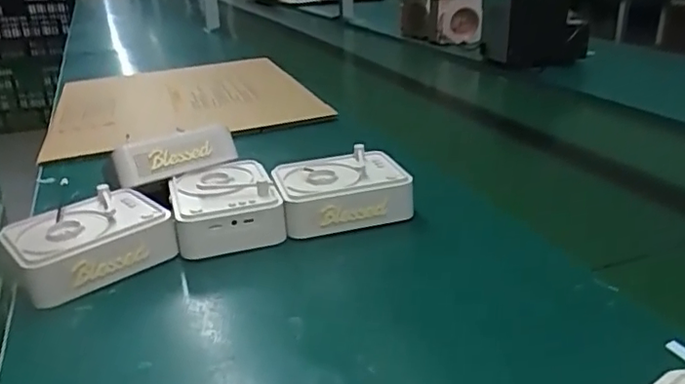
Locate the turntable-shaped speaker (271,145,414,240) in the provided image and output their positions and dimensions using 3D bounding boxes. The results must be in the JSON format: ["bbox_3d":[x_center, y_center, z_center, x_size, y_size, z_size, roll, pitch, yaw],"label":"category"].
[{"bbox_3d":[-0.002,0.003,0.602,0.127,0.055,0.094,-7,23,-9],"label":"turntable-shaped speaker"}]

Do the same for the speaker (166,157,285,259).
[{"bbox_3d":[-0.116,0.015,0.590,0.098,0.056,0.117,-10,23,-14],"label":"speaker"}]

